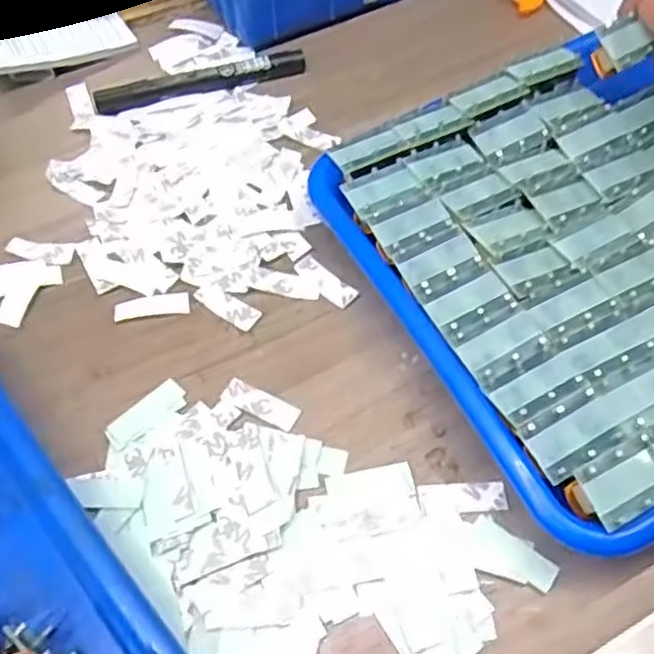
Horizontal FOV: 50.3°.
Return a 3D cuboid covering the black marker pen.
[{"bbox_3d":[-0.080,-0.157,0.444,0.133,0.013,0.011,-12,59,-6],"label":"black marker pen"}]

